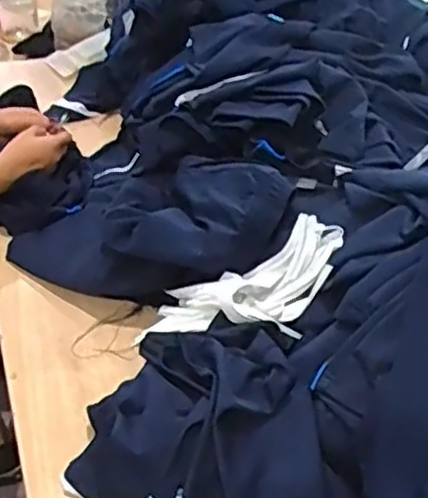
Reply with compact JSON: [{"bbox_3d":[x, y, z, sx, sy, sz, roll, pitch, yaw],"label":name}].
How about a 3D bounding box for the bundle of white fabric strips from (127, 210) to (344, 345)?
[{"bbox_3d":[0.042,0.061,0.860,0.281,0.056,0.130,-25,43,-5],"label":"bundle of white fabric strips"}]

